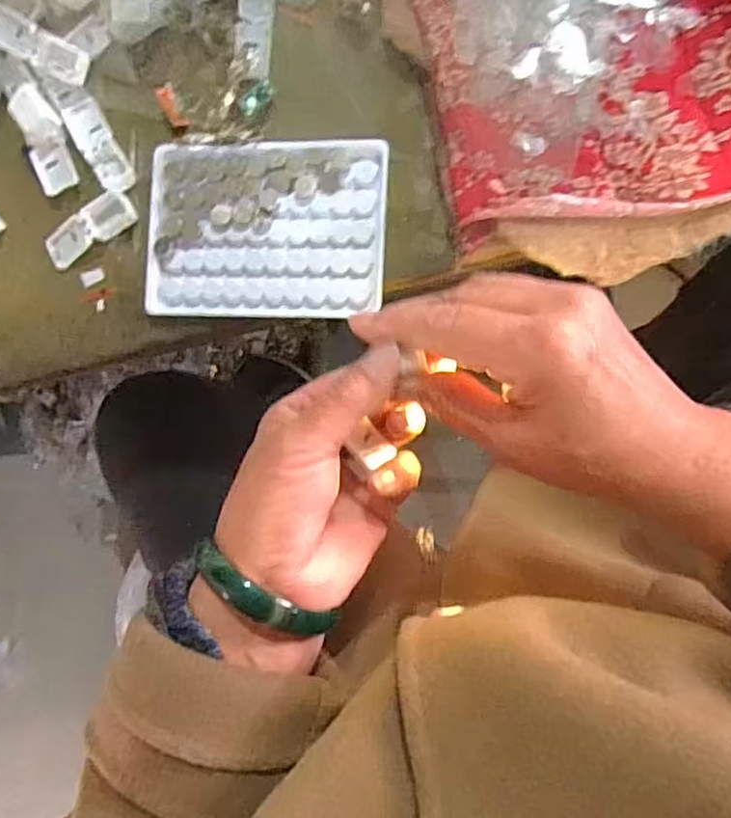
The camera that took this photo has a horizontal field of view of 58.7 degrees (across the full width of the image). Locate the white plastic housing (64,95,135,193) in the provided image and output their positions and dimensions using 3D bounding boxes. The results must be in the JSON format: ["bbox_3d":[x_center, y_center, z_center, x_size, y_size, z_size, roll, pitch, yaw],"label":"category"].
[{"bbox_3d":[-0.147,-0.146,0.359,0.018,0.008,0.058,-26,85,7],"label":"white plastic housing"}]

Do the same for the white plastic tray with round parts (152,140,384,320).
[{"bbox_3d":[-0.054,-0.096,0.347,0.127,0.009,0.091,2,89,8],"label":"white plastic tray with round parts"}]

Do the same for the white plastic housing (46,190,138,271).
[{"bbox_3d":[-0.154,-0.100,0.359,0.054,0.009,0.021,-32,85,7],"label":"white plastic housing"}]

